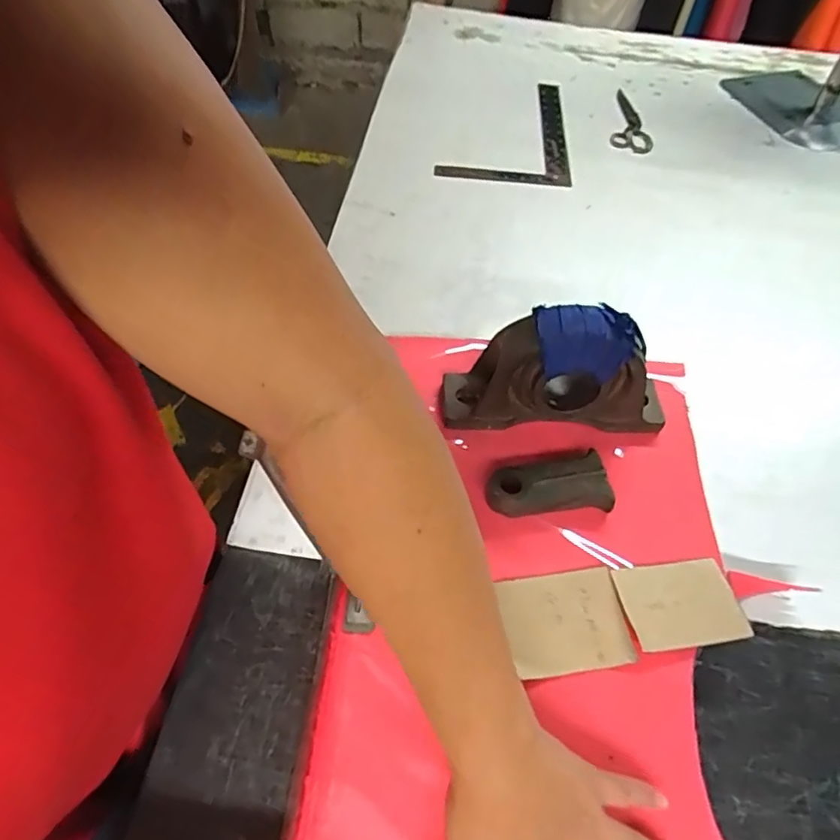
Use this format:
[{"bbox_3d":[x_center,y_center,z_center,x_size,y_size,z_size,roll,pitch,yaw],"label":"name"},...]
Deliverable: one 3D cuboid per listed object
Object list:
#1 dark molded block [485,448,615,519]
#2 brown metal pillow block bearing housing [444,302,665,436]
[{"bbox_3d":[0.115,0.058,0.515,0.109,0.028,0.050,-5,55,-5],"label":"dark molded block"},{"bbox_3d":[0.132,-0.047,0.530,0.213,0.129,0.060,3,55,1],"label":"brown metal pillow block bearing housing"}]

